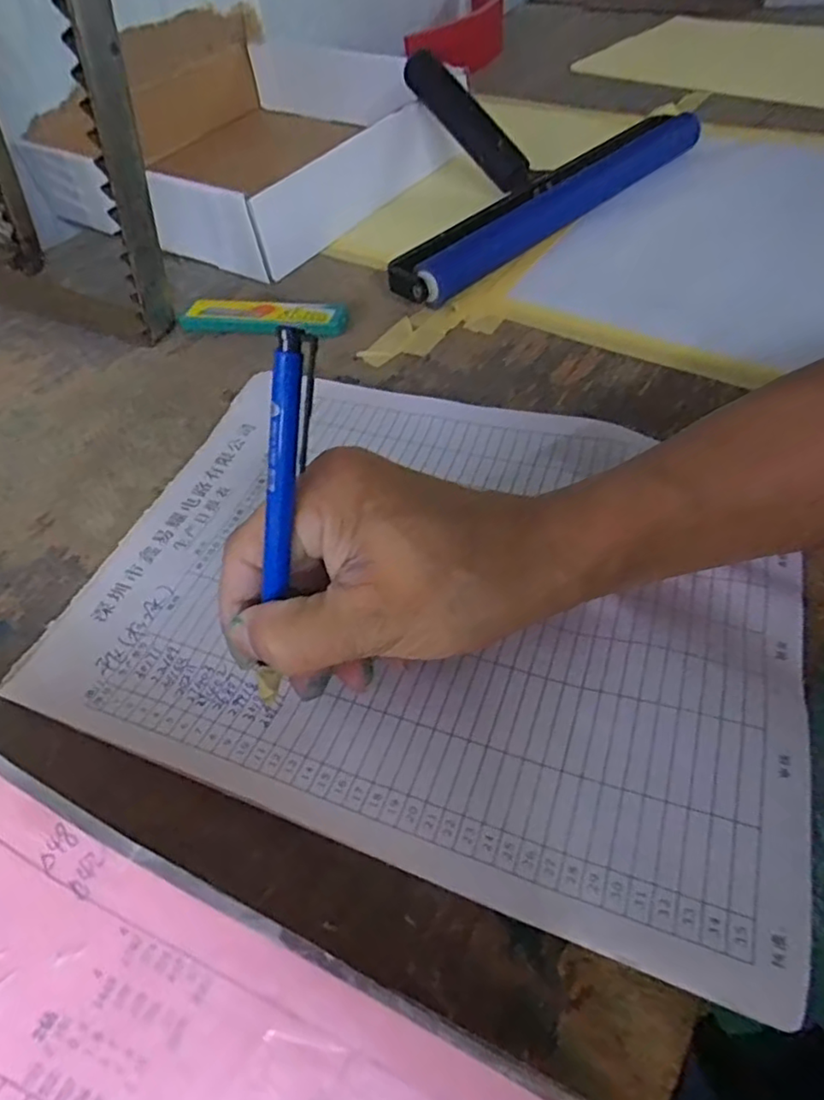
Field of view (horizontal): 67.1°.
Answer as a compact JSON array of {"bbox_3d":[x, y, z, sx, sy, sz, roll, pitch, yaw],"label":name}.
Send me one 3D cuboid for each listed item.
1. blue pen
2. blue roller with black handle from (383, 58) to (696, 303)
[{"bbox_3d":[-0.044,-0.002,0.205,0.010,0.135,0.010,19,27,19],"label":"blue pen"},{"bbox_3d":[0.063,-0.306,0.470,0.317,0.076,0.162,-39,61,-23],"label":"blue roller with black handle"}]

